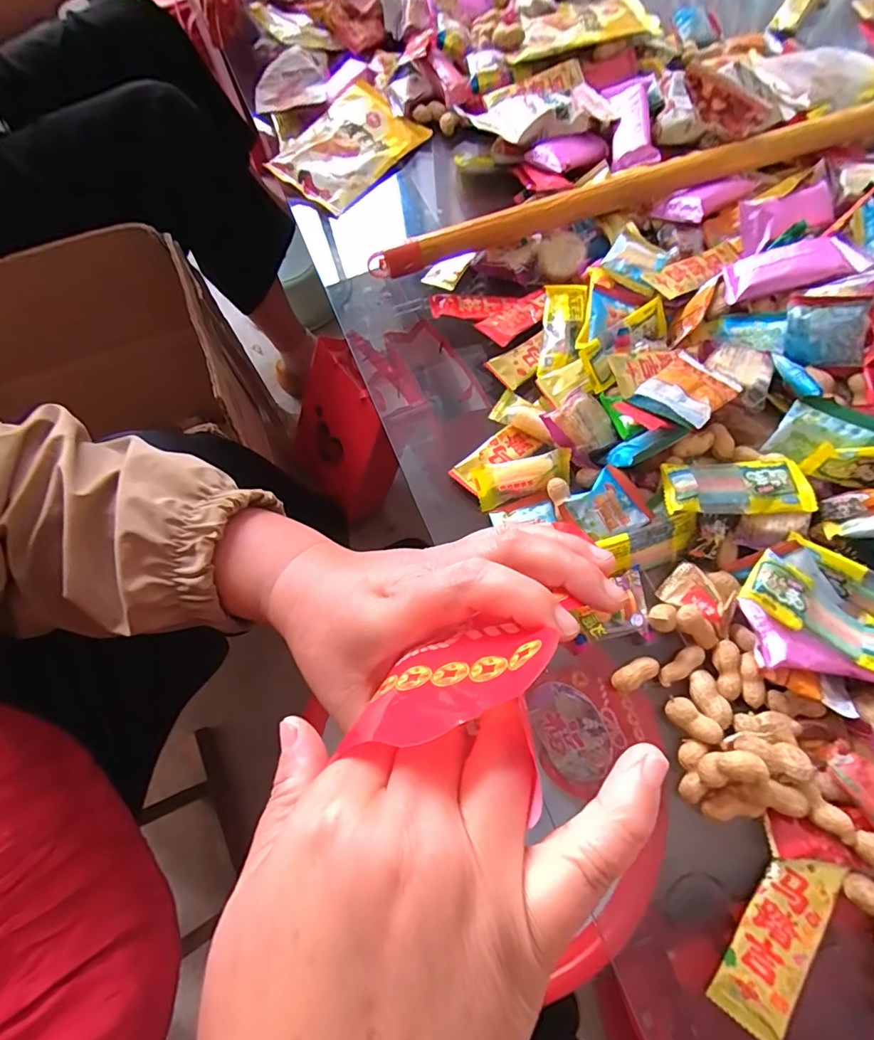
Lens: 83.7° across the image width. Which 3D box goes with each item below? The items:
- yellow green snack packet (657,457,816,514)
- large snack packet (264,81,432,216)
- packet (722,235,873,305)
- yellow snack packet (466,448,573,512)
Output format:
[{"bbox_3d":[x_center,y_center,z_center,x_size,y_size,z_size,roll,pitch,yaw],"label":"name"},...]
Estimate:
[{"bbox_3d":[0.197,-0.022,0.323,0.092,0.013,0.037,-1,68,3],"label":"yellow green snack packet"},{"bbox_3d":[-0.095,-0.395,0.516,0.139,0.039,0.099,-43,73,-13],"label":"large snack packet"},{"bbox_3d":[0.267,-0.192,0.369,0.086,0.008,0.038,-6,67,22],"label":"packet"},{"bbox_3d":[0.063,-0.034,0.365,0.070,0.019,0.032,-15,69,-3],"label":"yellow snack packet"}]

